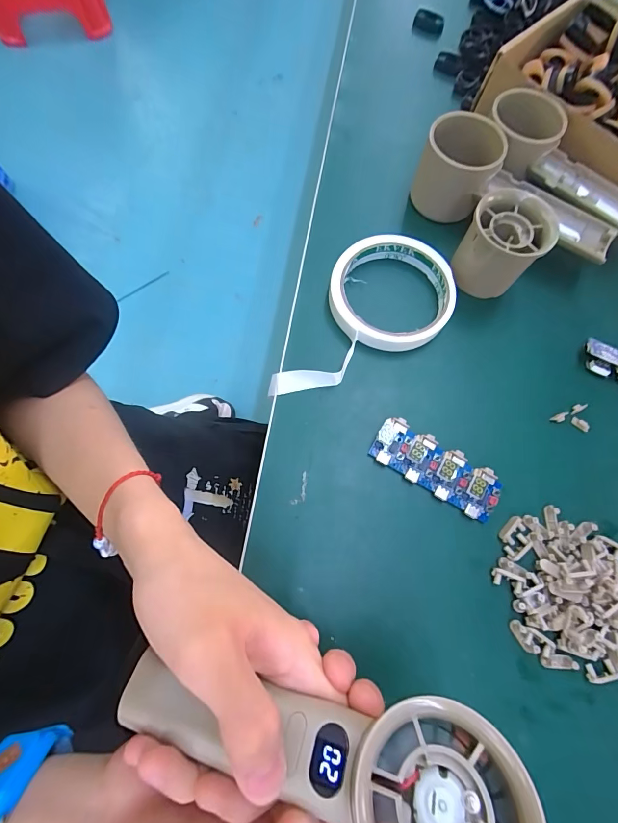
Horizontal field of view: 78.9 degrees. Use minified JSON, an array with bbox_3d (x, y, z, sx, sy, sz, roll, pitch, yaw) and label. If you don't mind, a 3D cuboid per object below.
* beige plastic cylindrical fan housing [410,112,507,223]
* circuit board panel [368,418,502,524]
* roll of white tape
[{"bbox_3d":[0.115,-0.189,0.297,0.057,0.057,0.053,21,72,4],"label":"beige plastic cylindrical fan housing"},{"bbox_3d":[0.084,0.036,0.247,0.085,0.014,0.033,32,73,6],"label":"circuit board panel"},{"bbox_3d":[0.032,-0.074,0.277,0.155,0.021,0.088,-26,76,-11],"label":"roll of white tape"}]

